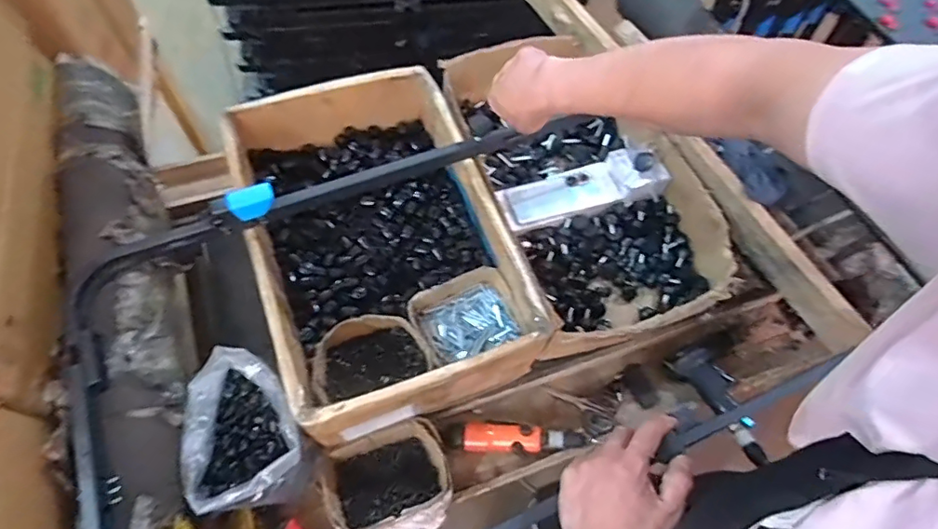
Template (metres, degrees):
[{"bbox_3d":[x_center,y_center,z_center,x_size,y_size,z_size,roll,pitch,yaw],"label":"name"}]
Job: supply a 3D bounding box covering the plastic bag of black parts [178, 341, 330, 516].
[{"bbox_3d":[-0.287,0.226,0.704,0.136,0.158,0.192,-18,65,-12],"label":"plastic bag of black parts"}]

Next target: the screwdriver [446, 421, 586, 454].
[{"bbox_3d":[0.071,0.270,0.819,0.206,0.036,0.040,4,63,-1],"label":"screwdriver"}]

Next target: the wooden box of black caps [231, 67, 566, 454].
[{"bbox_3d":[-0.139,-0.043,0.822,0.353,0.150,0.531,-19,66,-12],"label":"wooden box of black caps"}]

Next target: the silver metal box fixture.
[{"bbox_3d":[0.195,-0.134,0.915,0.289,0.060,0.092,-14,65,-10],"label":"silver metal box fixture"}]

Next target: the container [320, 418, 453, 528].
[{"bbox_3d":[-0.109,0.310,0.739,0.169,0.077,0.148,-21,66,-13],"label":"container"}]

